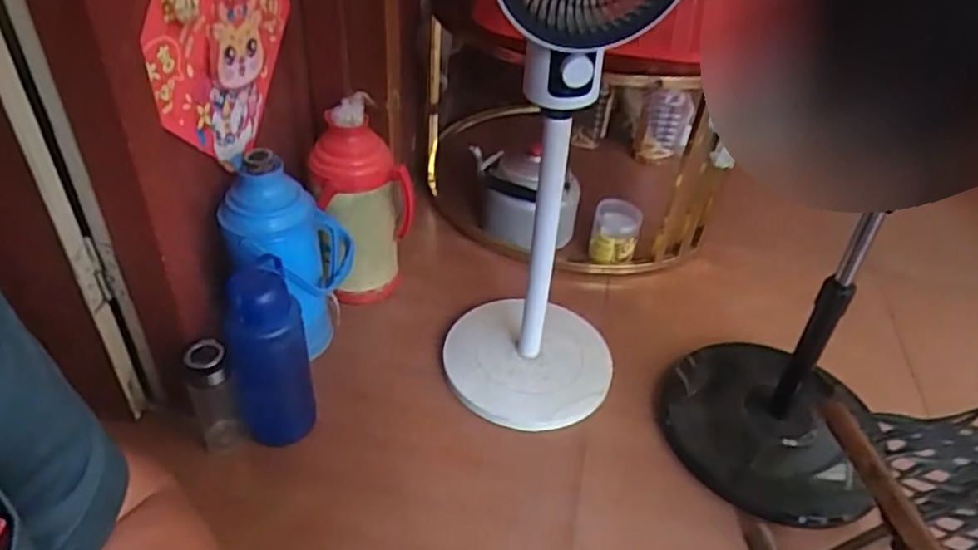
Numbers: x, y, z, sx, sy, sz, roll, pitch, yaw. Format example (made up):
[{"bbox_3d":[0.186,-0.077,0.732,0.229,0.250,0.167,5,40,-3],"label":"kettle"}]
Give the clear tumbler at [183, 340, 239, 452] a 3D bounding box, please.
[{"bbox_3d":[-0.402,0.181,0.957,0.057,0.185,0.059,-16,44,-24],"label":"clear tumbler"}]

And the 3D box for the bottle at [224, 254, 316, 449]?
[{"bbox_3d":[-0.314,0.119,0.934,0.105,0.285,0.105,-12,42,-21],"label":"bottle"}]

